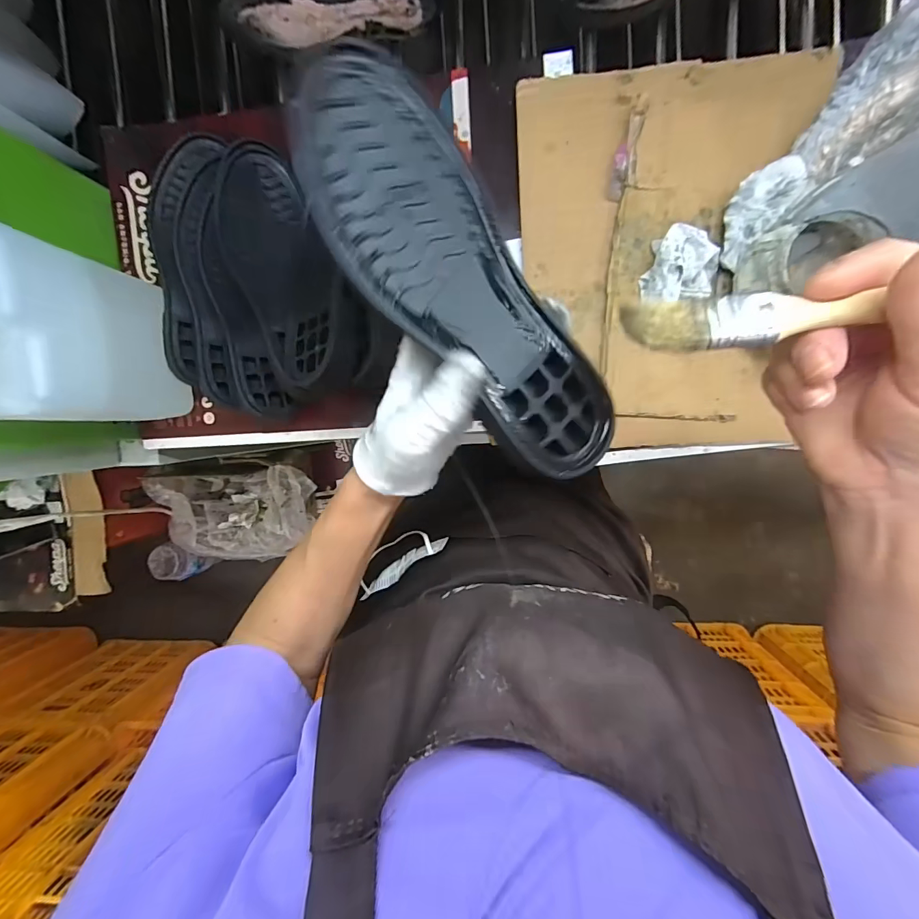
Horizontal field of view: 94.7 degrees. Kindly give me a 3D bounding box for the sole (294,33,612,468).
[{"bbox_3d":[-0.002,-0.084,0.216,0.076,0.030,0.217,-39,98,-12],"label":"sole"}]

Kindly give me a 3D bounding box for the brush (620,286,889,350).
[{"bbox_3d":[0.141,-0.057,0.164,0.145,0.011,0.021,-3,96,9],"label":"brush"}]

